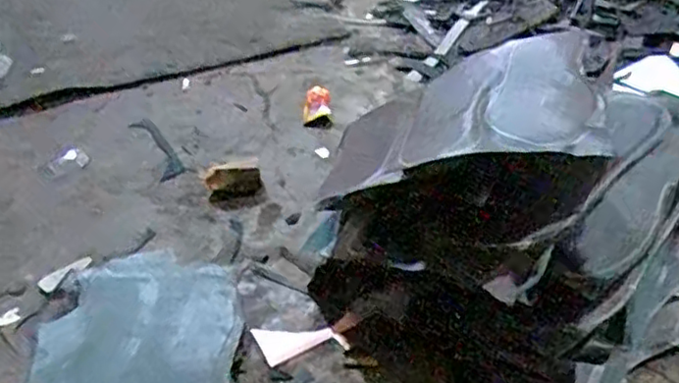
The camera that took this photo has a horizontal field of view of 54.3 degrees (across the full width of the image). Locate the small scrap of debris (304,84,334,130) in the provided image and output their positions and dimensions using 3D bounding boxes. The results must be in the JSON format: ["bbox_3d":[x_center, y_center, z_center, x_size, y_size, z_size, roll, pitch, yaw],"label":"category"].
[{"bbox_3d":[-0.036,-0.152,1.141,0.044,0.022,0.113,-3,41,5],"label":"small scrap of debris"}]

